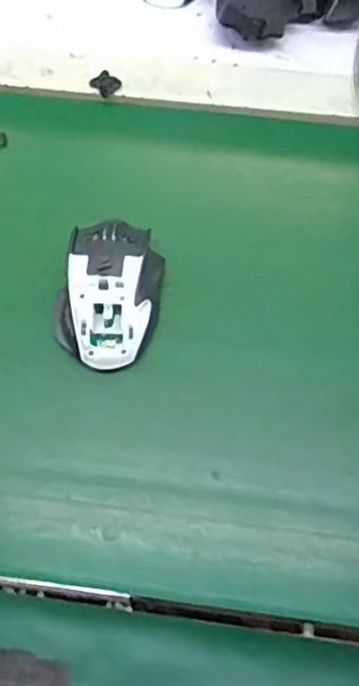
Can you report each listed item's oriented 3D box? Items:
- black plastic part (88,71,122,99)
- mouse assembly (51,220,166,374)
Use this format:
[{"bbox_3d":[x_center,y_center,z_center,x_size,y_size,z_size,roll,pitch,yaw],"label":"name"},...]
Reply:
[{"bbox_3d":[-0.066,-0.230,0.563,0.024,0.005,0.022,42,74,15],"label":"black plastic part"},{"bbox_3d":[-0.054,-0.038,0.470,0.078,0.049,0.117,3,67,3],"label":"mouse assembly"}]

